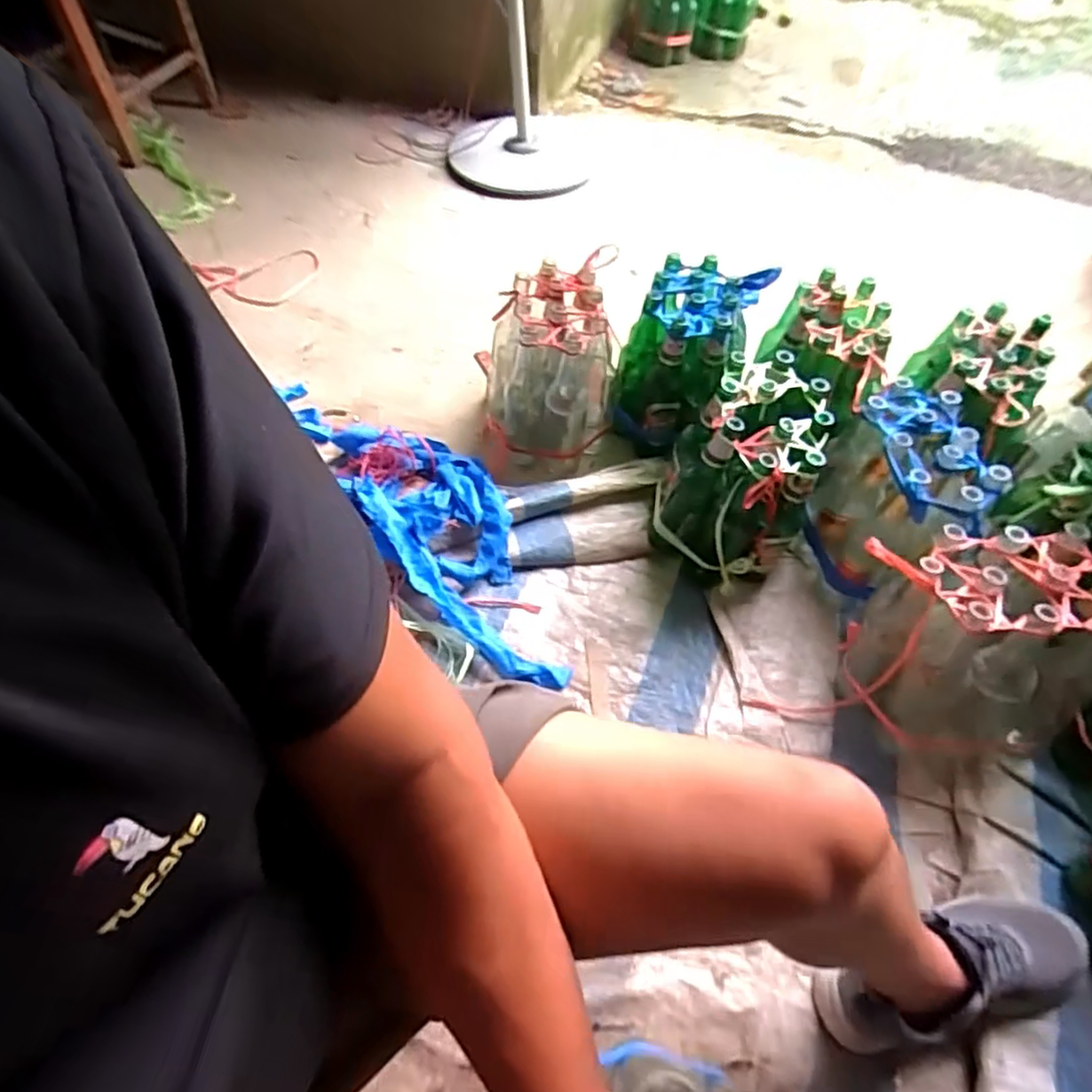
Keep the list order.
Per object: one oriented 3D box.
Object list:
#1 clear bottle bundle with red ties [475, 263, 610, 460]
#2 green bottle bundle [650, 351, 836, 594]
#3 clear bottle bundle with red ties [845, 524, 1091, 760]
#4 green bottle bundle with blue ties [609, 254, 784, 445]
[{"bbox_3d":[0.000,-0.268,1.142,0.198,0.327,0.200,5,55,2],"label":"clear bottle bundle with red ties"},{"bbox_3d":[0.281,-0.109,0.984,0.199,0.246,0.257,17,56,11],"label":"green bottle bundle"},{"bbox_3d":[0.521,0.118,0.817,0.224,0.253,0.260,-30,61,-20],"label":"clear bottle bundle with red ties"},{"bbox_3d":[0.230,-0.319,1.110,0.183,0.207,0.243,21,57,13],"label":"green bottle bundle with blue ties"}]

